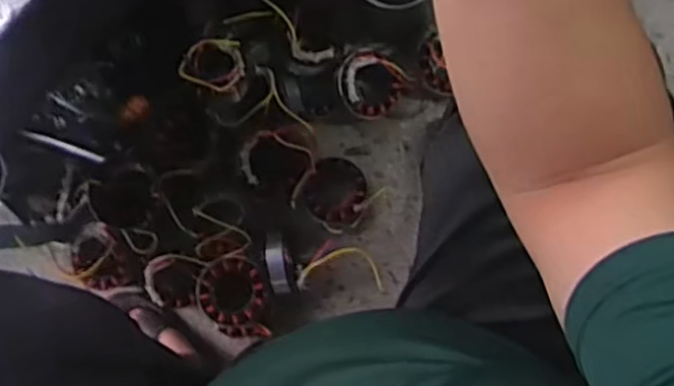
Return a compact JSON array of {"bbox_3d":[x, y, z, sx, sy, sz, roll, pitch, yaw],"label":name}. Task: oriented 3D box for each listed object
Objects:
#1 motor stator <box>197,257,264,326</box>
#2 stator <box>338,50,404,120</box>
[{"bbox_3d":[-0.135,0.125,0.928,0.081,0.029,0.084,0,88,5],"label":"motor stator"},{"bbox_3d":[0.042,-0.141,0.950,0.038,0.090,0.085,13,110,48],"label":"stator"}]

